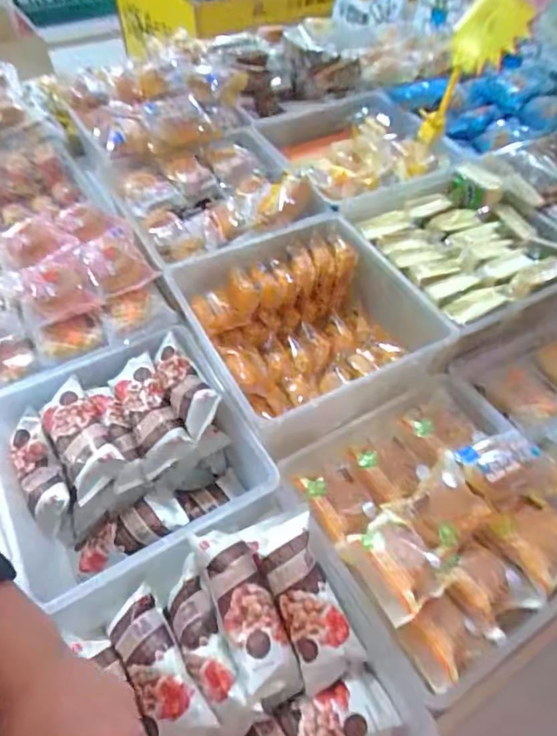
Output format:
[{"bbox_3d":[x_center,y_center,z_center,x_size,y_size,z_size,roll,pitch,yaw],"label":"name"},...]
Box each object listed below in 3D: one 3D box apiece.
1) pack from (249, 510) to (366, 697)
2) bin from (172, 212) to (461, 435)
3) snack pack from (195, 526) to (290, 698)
[{"bbox_3d":[0.030,0.235,0.505,0.061,0.026,0.164,-19,74,-15],"label":"pack"},{"bbox_3d":[0.029,-0.062,0.684,0.267,0.109,0.284,-22,56,-17],"label":"bin"},{"bbox_3d":[-0.034,0.238,0.511,0.057,0.048,0.149,-17,55,-14],"label":"snack pack"}]

